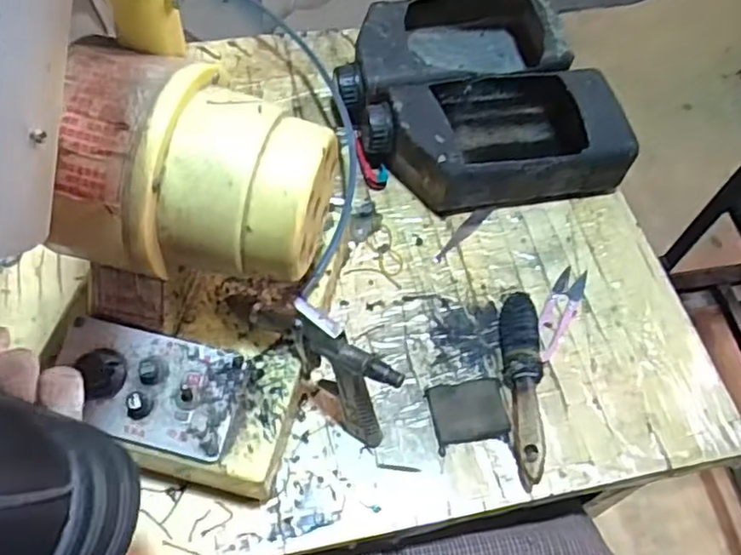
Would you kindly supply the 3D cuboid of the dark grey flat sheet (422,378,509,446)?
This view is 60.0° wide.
[{"bbox_3d":[0.074,0.098,0.476,0.056,0.008,0.044,-9,62,-9],"label":"dark grey flat sheet"}]

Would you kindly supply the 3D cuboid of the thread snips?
[{"bbox_3d":[0.155,0.028,0.527,0.024,0.005,0.094,27,62,11],"label":"thread snips"}]

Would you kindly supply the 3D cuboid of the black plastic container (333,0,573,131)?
[{"bbox_3d":[0.077,-0.217,0.628,0.234,0.063,0.133,-11,62,-11],"label":"black plastic container"}]

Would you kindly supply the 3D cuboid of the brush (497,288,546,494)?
[{"bbox_3d":[0.114,0.081,0.482,0.024,0.027,0.145,6,60,-1],"label":"brush"}]

